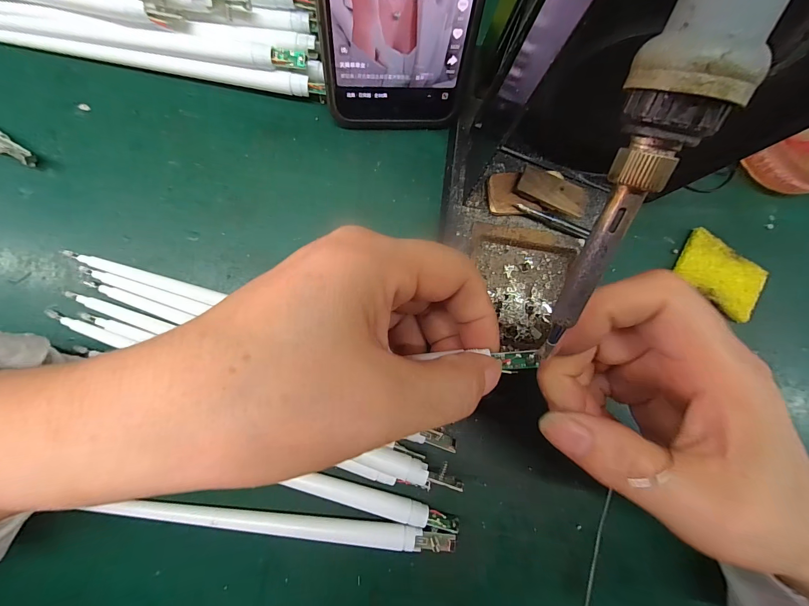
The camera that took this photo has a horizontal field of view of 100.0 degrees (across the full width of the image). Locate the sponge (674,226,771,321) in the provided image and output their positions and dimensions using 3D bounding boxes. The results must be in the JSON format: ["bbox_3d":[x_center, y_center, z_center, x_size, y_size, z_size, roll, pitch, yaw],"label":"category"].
[{"bbox_3d":[0.205,-0.018,0.222,0.055,0.010,0.037,34,81,-2],"label":"sponge"}]

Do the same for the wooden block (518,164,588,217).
[{"bbox_3d":[0.085,-0.064,0.195,0.039,0.004,0.019,23,81,0],"label":"wooden block"}]

